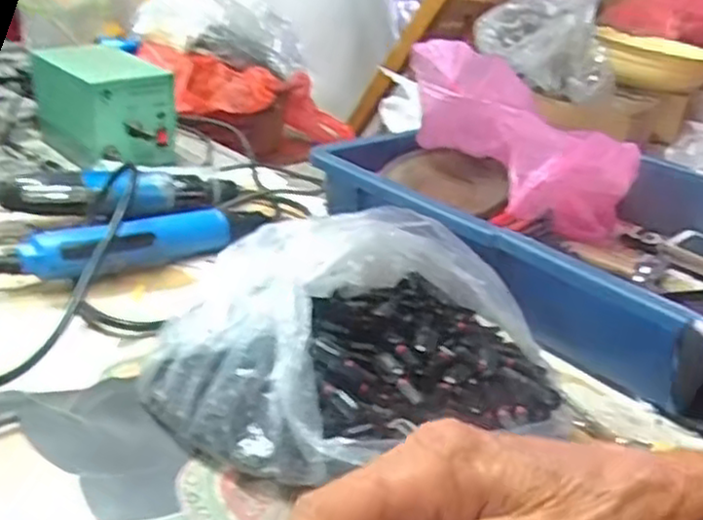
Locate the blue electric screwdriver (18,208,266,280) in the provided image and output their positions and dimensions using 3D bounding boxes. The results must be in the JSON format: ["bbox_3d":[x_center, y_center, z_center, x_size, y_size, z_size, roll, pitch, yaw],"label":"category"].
[{"bbox_3d":[-0.154,-0.018,0.585,0.204,0.034,0.033,-16,34,-36],"label":"blue electric screwdriver"}]

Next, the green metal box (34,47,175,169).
[{"bbox_3d":[-0.265,-0.162,0.783,0.097,0.100,0.158,-17,34,-38],"label":"green metal box"}]

